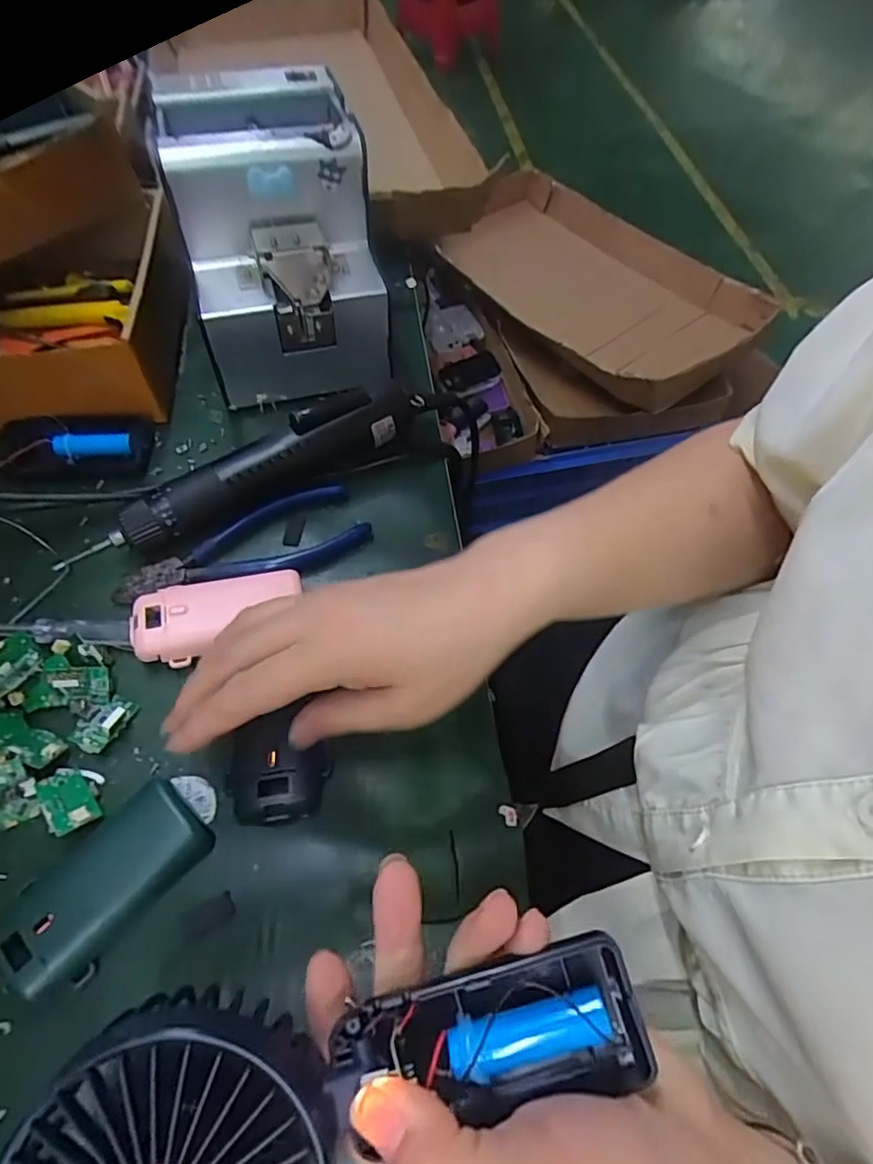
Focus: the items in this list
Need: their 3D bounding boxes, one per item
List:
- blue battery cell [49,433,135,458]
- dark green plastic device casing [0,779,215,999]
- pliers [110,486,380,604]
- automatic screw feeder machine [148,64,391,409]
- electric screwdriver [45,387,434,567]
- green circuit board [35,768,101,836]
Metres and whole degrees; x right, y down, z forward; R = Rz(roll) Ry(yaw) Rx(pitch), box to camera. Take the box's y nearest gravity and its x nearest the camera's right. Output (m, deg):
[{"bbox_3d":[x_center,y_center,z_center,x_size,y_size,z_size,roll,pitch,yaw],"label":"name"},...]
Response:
[{"bbox_3d":[-0.233,-0.092,0.406,0.050,0.014,0.015,-6,58,-5],"label":"blue battery cell"},{"bbox_3d":[-0.149,0.135,0.270,0.049,0.017,0.088,37,64,20],"label":"dark green plastic device casing"},{"bbox_3d":[-0.116,-0.016,0.366,0.149,0.016,0.050,-27,62,-17],"label":"pliers"},{"bbox_3d":[-0.115,-0.239,0.434,0.123,0.157,0.166,-15,59,-11],"label":"automatic screw feeder machine"},{"bbox_3d":[-0.111,-0.071,0.377,0.229,0.055,0.031,-27,62,-17],"label":"electric screwdriver"},{"bbox_3d":[-0.177,0.104,0.289,0.020,0.009,0.034,-31,63,-19],"label":"green circuit board"}]

